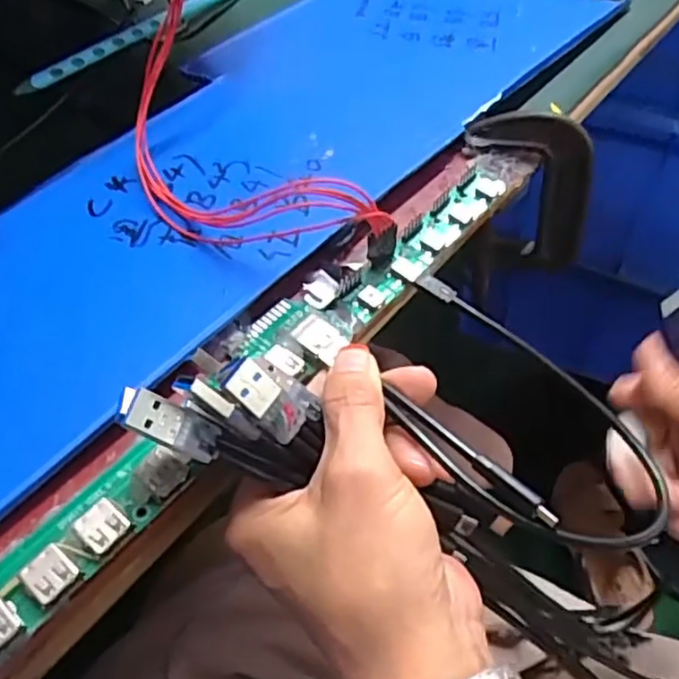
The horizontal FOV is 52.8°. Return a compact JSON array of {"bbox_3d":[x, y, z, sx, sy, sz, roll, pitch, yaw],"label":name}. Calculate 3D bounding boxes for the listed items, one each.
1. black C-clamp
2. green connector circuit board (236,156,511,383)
[{"bbox_3d":[0.089,-0.069,0.331,0.059,0.085,0.014,12,55,11],"label":"black C-clamp"},{"bbox_3d":[0.024,-0.034,0.277,0.148,0.012,0.033,-39,60,-22],"label":"green connector circuit board"}]

